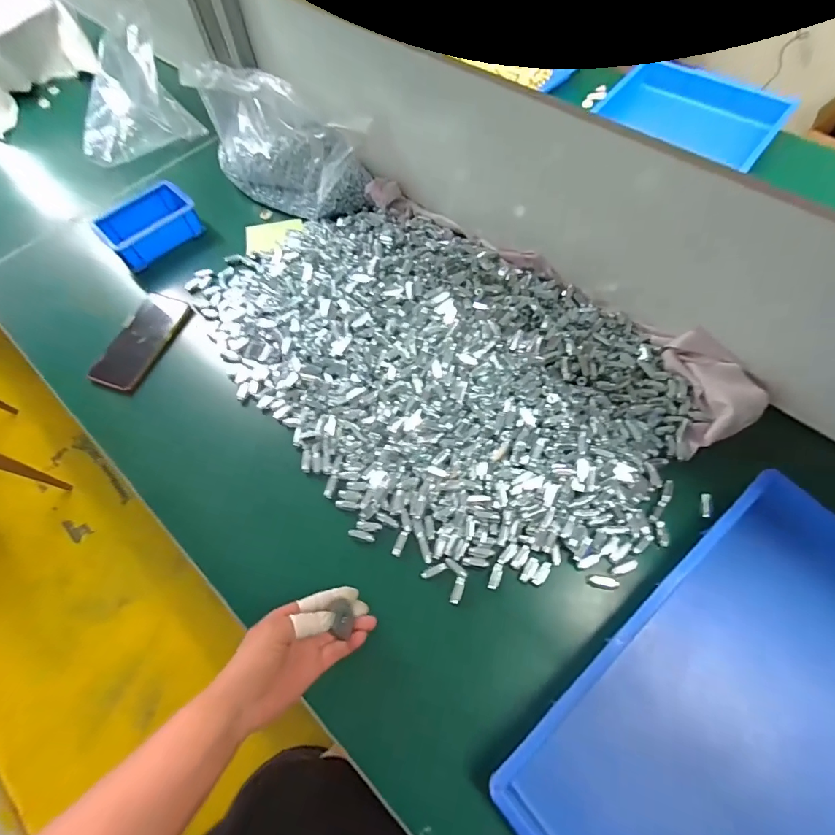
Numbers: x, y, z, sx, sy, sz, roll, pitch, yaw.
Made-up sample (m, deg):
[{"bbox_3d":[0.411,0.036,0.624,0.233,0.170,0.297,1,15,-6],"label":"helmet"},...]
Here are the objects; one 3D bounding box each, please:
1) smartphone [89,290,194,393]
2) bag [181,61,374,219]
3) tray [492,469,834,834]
[{"bbox_3d":[-0.413,-0.117,0.648,0.077,0.013,0.170,11,64,9],"label":"smartphone"},{"bbox_3d":[-0.240,-0.472,0.729,0.325,0.140,0.144,24,67,15],"label":"bag"},{"bbox_3d":[0.313,0.289,0.371,0.420,0.052,0.291,-39,67,-15],"label":"tray"}]

